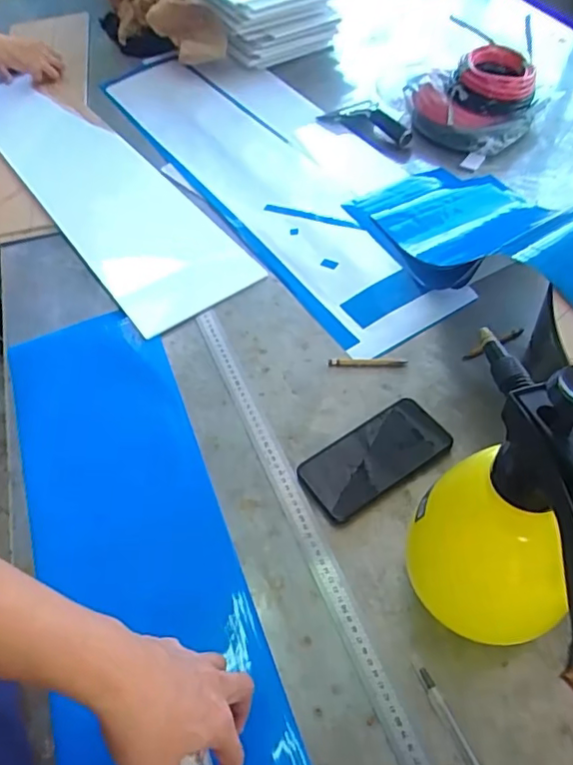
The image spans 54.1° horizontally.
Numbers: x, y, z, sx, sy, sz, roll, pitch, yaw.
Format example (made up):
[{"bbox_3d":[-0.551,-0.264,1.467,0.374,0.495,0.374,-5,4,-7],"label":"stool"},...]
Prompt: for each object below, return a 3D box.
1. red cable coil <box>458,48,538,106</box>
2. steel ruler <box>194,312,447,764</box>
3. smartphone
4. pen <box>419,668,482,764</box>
[{"bbox_3d":[0.372,-0.543,0.986,0.128,0.043,0.121,12,54,14],"label":"red cable coil"},{"bbox_3d":[0.072,0.238,0.513,0.032,0.008,0.901,-21,53,-11],"label":"steel ruler"},{"bbox_3d":[0.099,0.082,0.623,0.162,0.012,0.075,-29,55,-16],"label":"smartphone"},{"bbox_3d":[0.149,0.302,0.451,0.009,0.009,0.141,-23,53,-12],"label":"pen"}]

